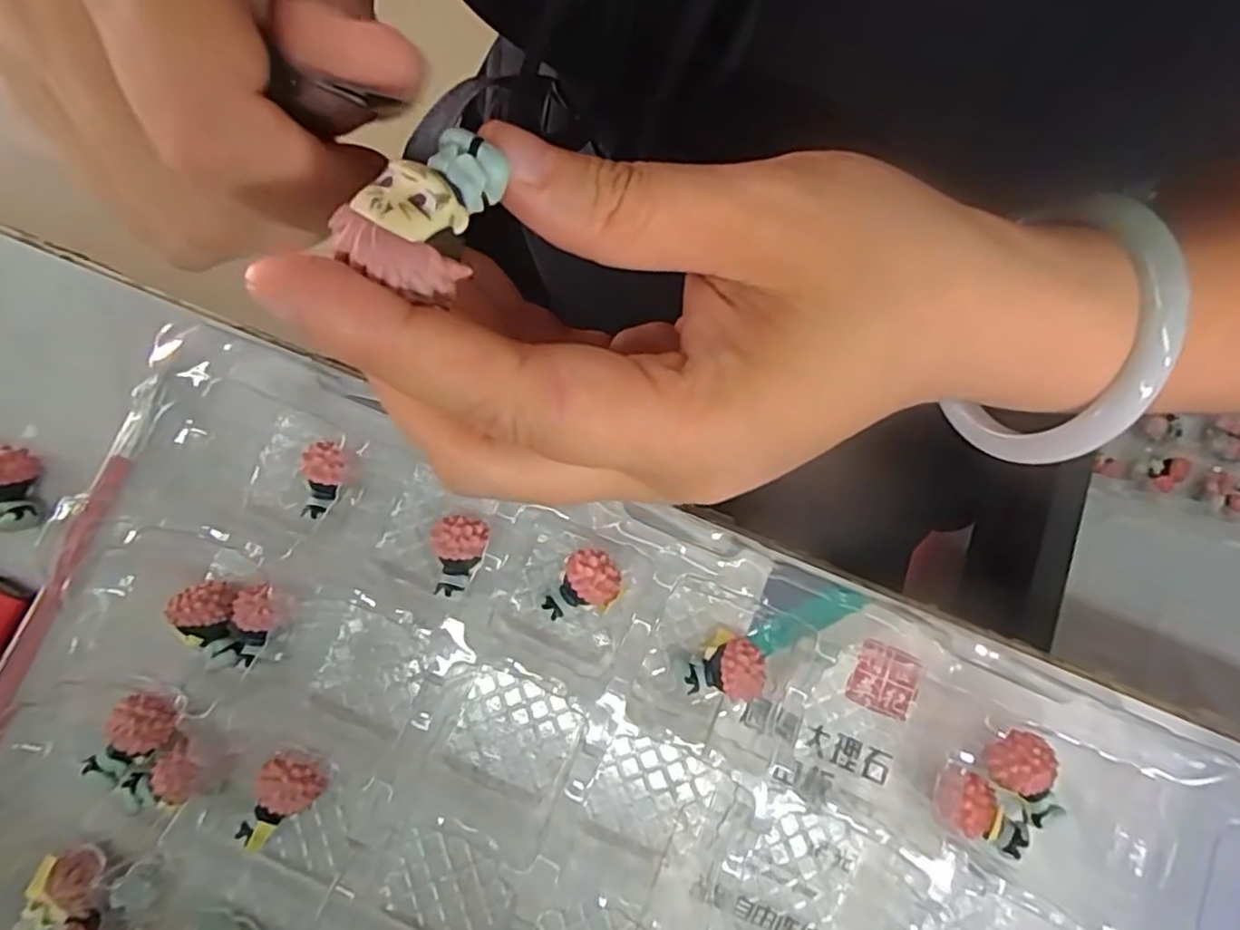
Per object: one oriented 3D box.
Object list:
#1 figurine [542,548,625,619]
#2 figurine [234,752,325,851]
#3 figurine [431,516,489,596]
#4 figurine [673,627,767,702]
[{"bbox_3d":[-0.012,0.042,0.228,0.020,0.019,0.026,39,82,8],"label":"figurine"},{"bbox_3d":[-0.110,0.107,0.218,0.028,0.019,0.019,-38,81,-6],"label":"figurine"},{"bbox_3d":[-0.056,0.031,0.230,0.017,0.017,0.026,19,80,4],"label":"figurine"},{"bbox_3d":[0.035,0.069,0.224,0.022,0.020,0.024,44,83,8],"label":"figurine"}]

